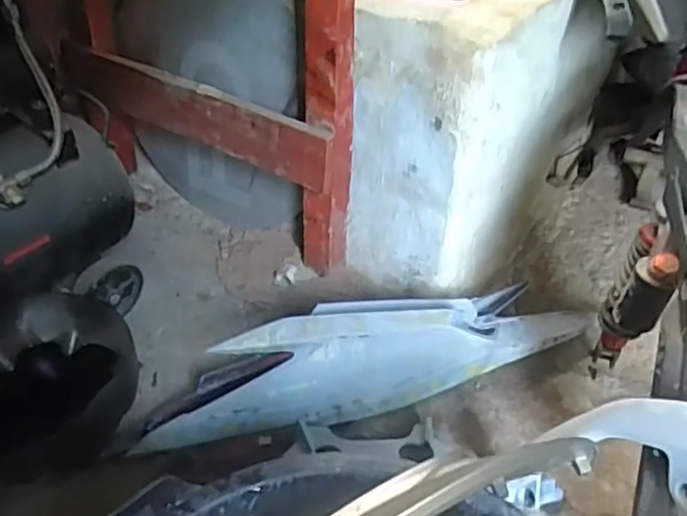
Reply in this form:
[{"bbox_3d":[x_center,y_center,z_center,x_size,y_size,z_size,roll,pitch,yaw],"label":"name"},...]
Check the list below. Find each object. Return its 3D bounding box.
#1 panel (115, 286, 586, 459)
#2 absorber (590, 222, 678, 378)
[{"bbox_3d":[0.048,0.123,0.894,0.661,0.134,0.124,-11,42,-17],"label":"panel"},{"bbox_3d":[0.387,0.066,0.876,0.050,0.301,0.111,17,63,15],"label":"absorber"}]

